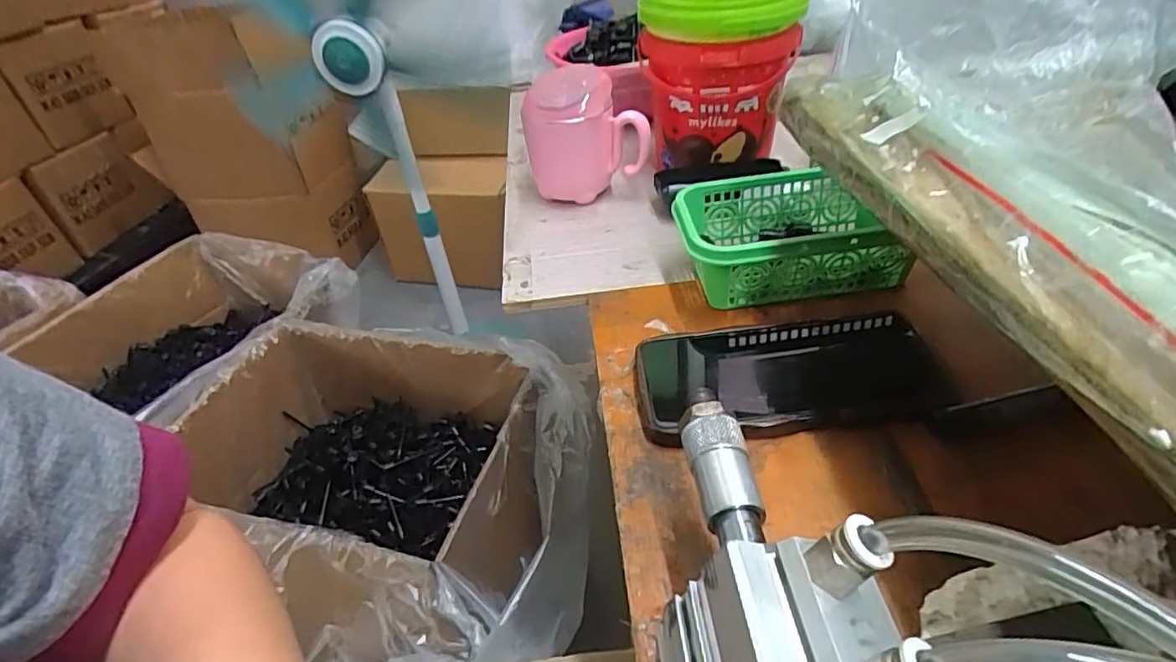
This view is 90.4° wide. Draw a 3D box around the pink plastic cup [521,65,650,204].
[{"bbox_3d":[-0.005,-0.173,0.521,0.098,0.105,0.079,-15,41,-9],"label":"pink plastic cup"}]

